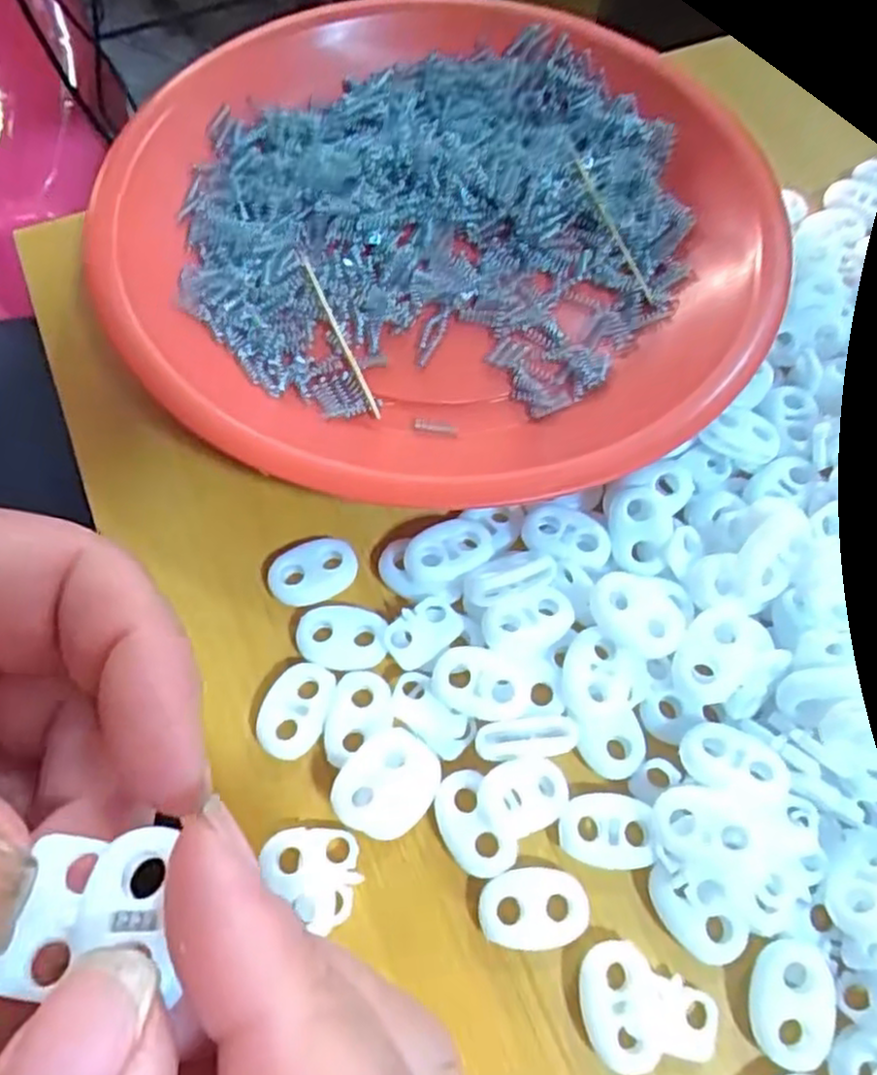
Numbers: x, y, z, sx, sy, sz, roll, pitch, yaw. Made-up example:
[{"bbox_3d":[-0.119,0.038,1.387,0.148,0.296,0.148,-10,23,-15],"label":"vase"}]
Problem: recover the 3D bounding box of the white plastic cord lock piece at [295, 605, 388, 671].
[{"bbox_3d":[-0.023,0.023,0.177,0.021,0.004,0.015,5,64,0],"label":"white plastic cord lock piece"}]

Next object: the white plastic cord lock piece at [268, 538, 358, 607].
[{"bbox_3d":[-0.031,0.009,0.185,0.022,0.005,0.015,-13,66,-9],"label":"white plastic cord lock piece"}]

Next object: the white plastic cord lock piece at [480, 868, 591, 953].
[{"bbox_3d":[0.020,0.077,0.155,0.022,0.004,0.015,-7,65,-6],"label":"white plastic cord lock piece"}]

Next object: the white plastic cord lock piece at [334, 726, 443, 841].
[{"bbox_3d":[-0.011,0.053,0.160,0.019,0.008,0.023,39,69,15],"label":"white plastic cord lock piece"}]

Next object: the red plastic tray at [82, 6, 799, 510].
[{"bbox_3d":[0.005,-0.091,0.213,0.181,0.024,0.182,9,64,2],"label":"red plastic tray"}]

